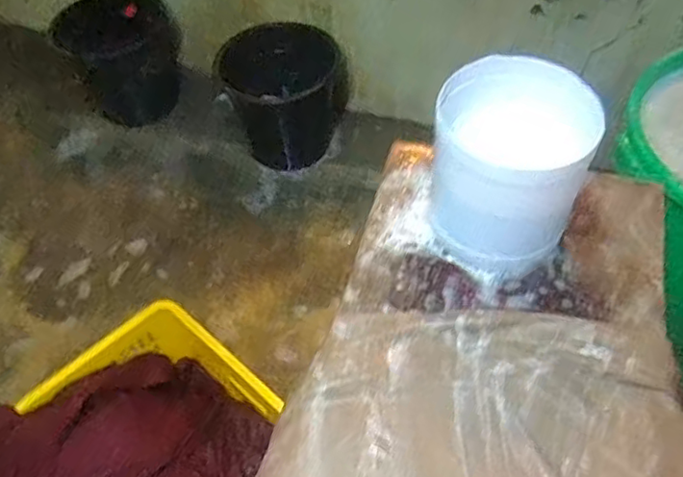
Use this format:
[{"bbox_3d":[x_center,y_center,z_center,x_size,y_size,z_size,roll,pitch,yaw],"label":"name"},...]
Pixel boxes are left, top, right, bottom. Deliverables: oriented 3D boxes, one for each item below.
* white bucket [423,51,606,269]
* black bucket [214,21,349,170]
[{"bbox_3d":[0.167,-0.071,0.636,0.137,0.171,0.135,-1,53,2],"label":"white bucket"},{"bbox_3d":[-0.143,-0.381,1.624,0.321,0.259,0.321,-1,53,2],"label":"black bucket"}]

